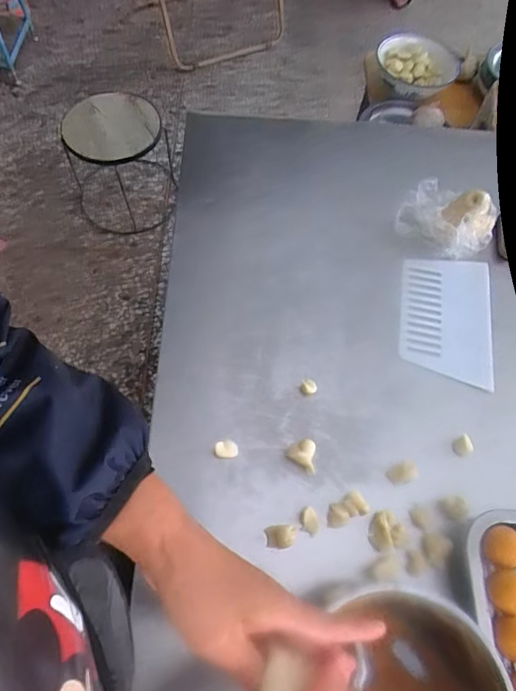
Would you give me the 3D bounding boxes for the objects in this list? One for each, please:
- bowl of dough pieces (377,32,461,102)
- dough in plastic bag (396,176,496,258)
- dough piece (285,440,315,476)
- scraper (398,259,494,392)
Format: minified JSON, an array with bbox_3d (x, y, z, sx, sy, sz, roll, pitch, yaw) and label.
[{"bbox_3d":[0.336,-0.594,1.016,0.155,0.049,0.186,4,64,1],"label":"bowl of dough pieces"},{"bbox_3d":[0.257,-0.171,0.661,0.126,0.060,0.103,35,68,13],"label":"dough in plastic bag"},{"bbox_3d":[0.046,0.119,0.509,0.030,0.016,0.033,4,64,-1],"label":"dough piece"},{"bbox_3d":[0.244,-0.041,0.615,0.118,0.008,0.176,11,64,2],"label":"scraper"}]

